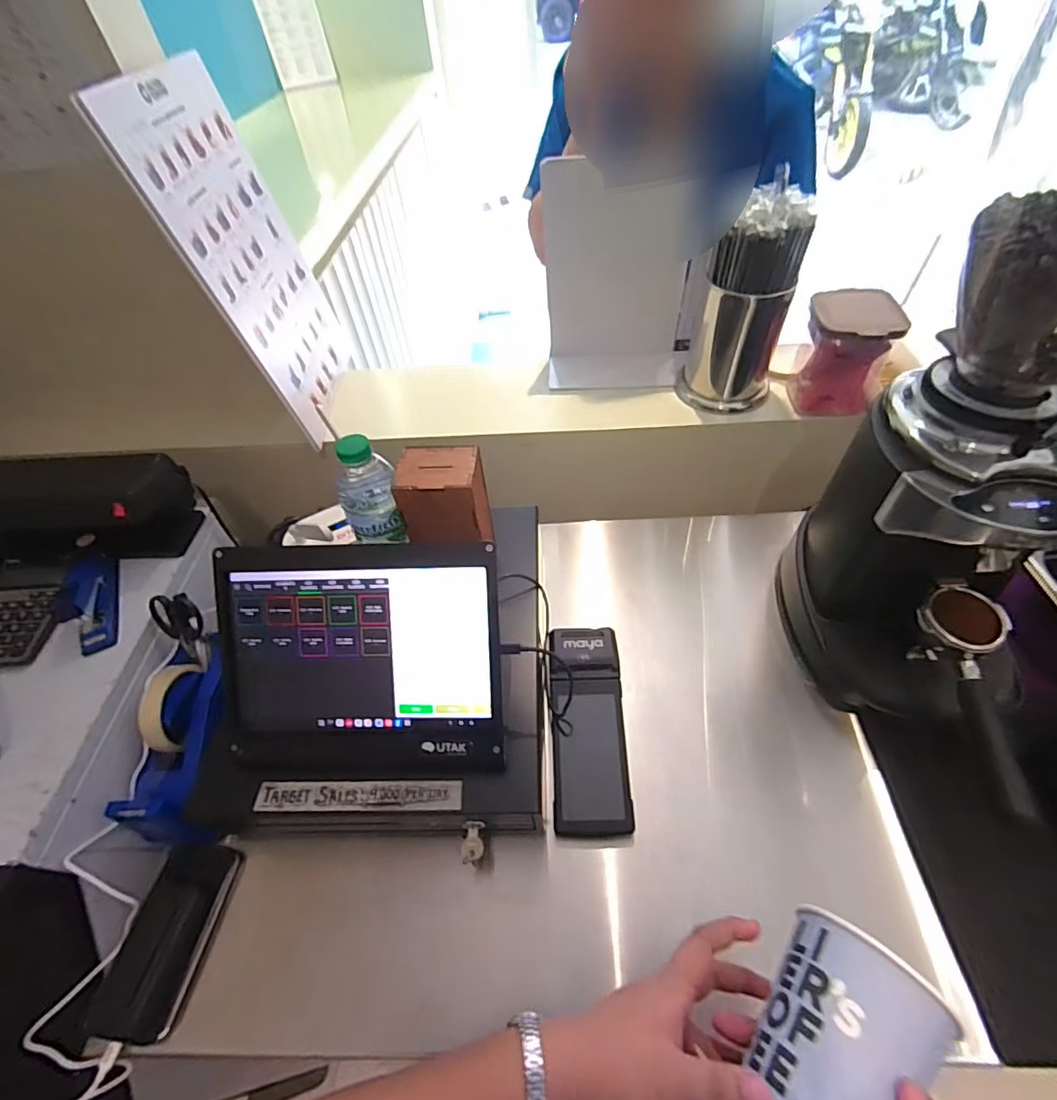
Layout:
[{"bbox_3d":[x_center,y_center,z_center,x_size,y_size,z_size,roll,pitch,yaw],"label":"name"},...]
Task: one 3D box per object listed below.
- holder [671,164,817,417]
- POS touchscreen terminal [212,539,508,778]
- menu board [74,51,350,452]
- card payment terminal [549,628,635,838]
[{"bbox_3d":[0.284,-0.326,0.709,0.103,0.264,0.115,-27,54,-16],"label":"holder"},{"bbox_3d":[-0.154,0.094,0.470,0.252,0.138,0.155,-1,51,5],"label":"POS touchscreen terminal"},{"bbox_3d":[-0.370,-0.390,0.718,0.013,0.409,0.320,-12,49,6],"label":"menu board"},{"bbox_3d":[0.065,0.187,0.565,0.078,0.043,0.208,-2,51,3],"label":"card payment terminal"}]

